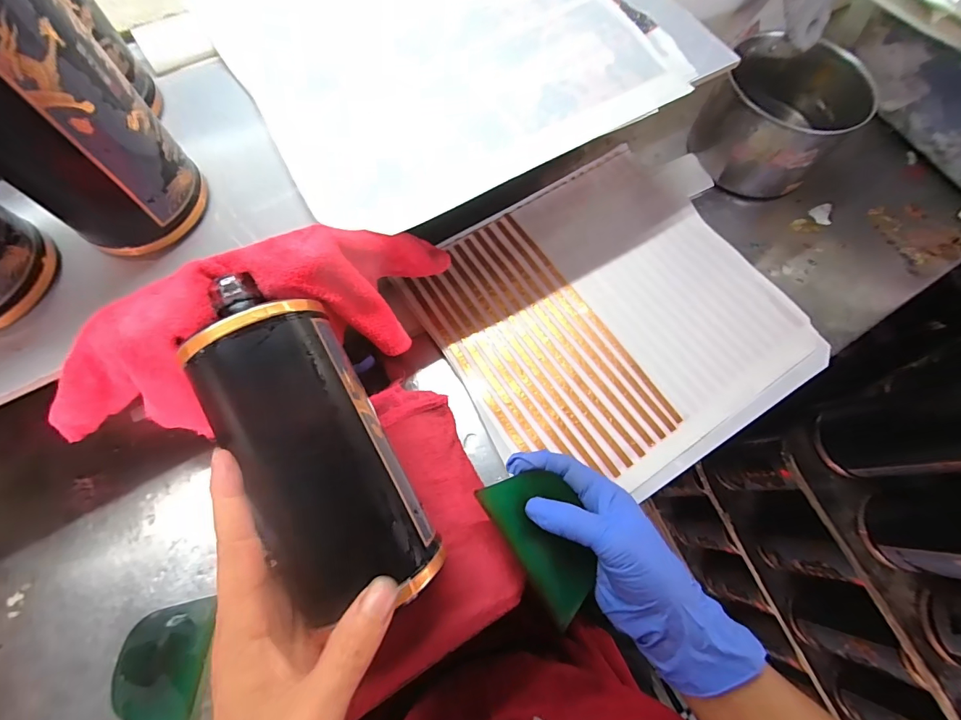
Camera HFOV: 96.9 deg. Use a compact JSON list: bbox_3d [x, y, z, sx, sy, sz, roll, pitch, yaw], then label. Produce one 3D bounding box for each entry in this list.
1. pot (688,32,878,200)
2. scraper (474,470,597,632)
[{"bbox_3d":[0.311,-0.258,0.453,0.134,0.077,0.136,0,69,-1],"label":"pot"},{"bbox_3d":[0.046,0.112,0.276,0.055,0.007,0.094,-31,85,-26],"label":"scraper"}]

